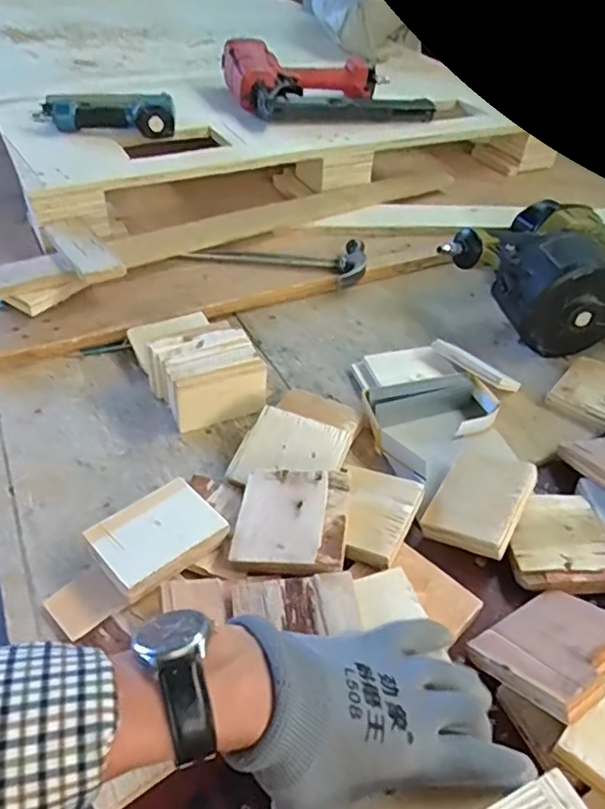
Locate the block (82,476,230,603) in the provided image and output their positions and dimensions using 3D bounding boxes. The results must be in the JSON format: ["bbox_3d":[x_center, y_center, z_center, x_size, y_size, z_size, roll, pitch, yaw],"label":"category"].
[{"bbox_3d":[-0.112,0.101,0.464,0.069,0.012,0.093,36,52,29],"label":"block"}]

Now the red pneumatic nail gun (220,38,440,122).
[{"bbox_3d":[0.044,-0.542,1.014,0.321,0.085,0.217,-10,45,-14],"label":"red pneumatic nail gun"}]

